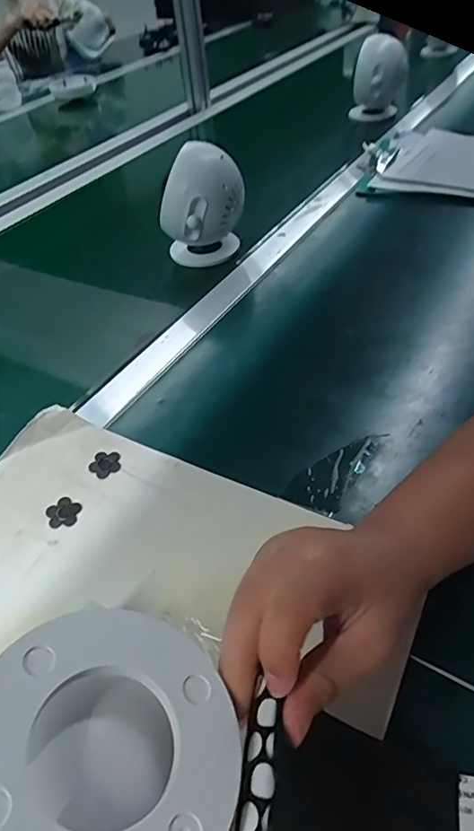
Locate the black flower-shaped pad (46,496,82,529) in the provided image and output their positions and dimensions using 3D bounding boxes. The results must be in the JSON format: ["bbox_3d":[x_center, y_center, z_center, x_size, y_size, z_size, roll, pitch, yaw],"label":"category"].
[{"bbox_3d":[-0.134,0.075,0.395,0.025,0.004,0.026,-29,50,-20],"label":"black flower-shaped pad"}]

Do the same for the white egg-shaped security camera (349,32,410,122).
[{"bbox_3d":[0.282,-0.677,1.027,0.104,0.131,0.124,5,47,11],"label":"white egg-shaped security camera"}]

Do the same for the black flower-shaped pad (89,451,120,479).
[{"bbox_3d":[-0.110,0.040,0.423,0.025,0.004,0.027,-12,46,-5],"label":"black flower-shaped pad"}]

